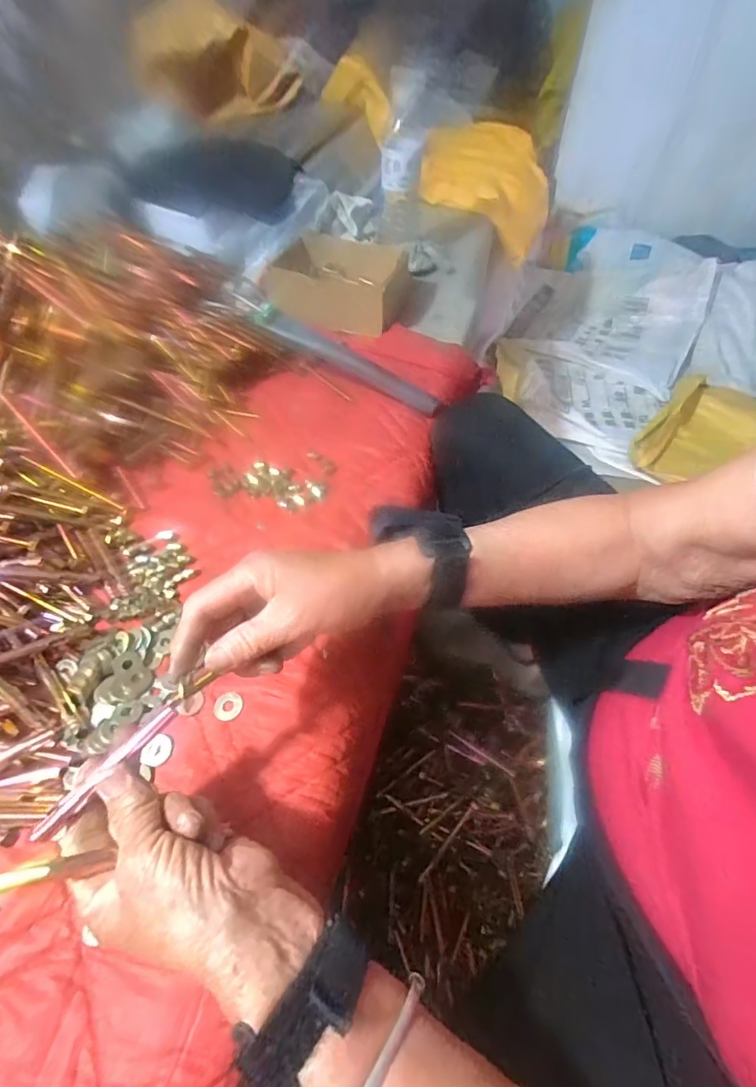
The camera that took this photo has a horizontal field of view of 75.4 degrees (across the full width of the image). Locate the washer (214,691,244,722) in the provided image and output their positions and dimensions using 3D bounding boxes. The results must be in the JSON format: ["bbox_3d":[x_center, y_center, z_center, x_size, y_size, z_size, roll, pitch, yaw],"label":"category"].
[{"bbox_3d":[-0.114,0.124,0.374,0.021,0.004,0.021,0,53,0],"label":"washer"}]

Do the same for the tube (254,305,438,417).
[{"bbox_3d":[-0.035,-0.215,0.579,0.231,0.026,0.023,28,56,-5],"label":"tube"}]

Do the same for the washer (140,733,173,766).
[{"bbox_3d":[-0.160,0.151,0.356,0.019,0.004,0.022,21,56,16],"label":"washer"}]

